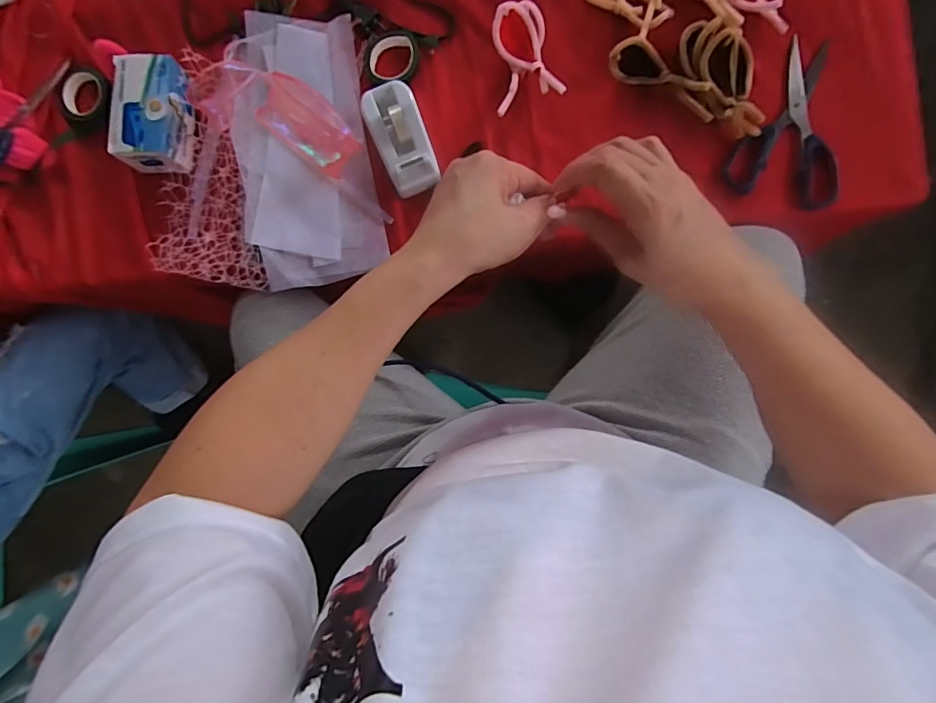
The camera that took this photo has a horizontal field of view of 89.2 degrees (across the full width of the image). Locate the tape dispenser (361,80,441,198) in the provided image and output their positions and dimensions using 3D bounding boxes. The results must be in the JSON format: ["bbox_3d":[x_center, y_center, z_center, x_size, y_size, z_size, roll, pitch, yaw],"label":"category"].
[{"bbox_3d":[-0.066,-0.216,0.484,0.055,0.037,0.105,-21,86,2],"label":"tape dispenser"}]

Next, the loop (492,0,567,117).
[{"bbox_3d":[0.059,-0.304,0.489,0.064,0.027,0.104,-7,87,3],"label":"loop"}]

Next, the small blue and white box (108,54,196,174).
[{"bbox_3d":[-0.331,-0.250,0.500,0.070,0.040,0.107,2,87,4],"label":"small blue and white box"}]

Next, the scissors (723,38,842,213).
[{"bbox_3d":[0.321,-0.228,0.472,0.109,0.017,0.163,10,88,4],"label":"scissors"}]

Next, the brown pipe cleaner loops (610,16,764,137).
[{"bbox_3d":[0.223,-0.282,0.468,0.154,0.036,0.103,26,89,4],"label":"brown pipe cleaner loops"}]

